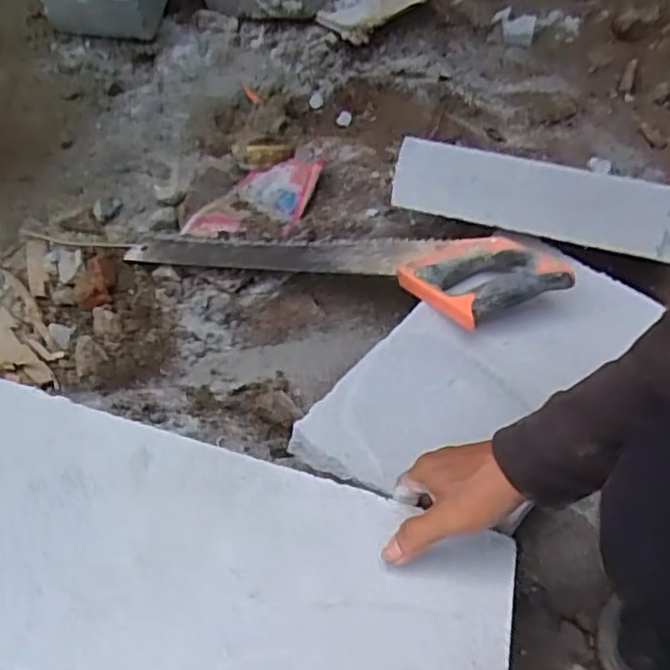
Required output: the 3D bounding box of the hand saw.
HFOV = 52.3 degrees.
[{"bbox_3d":[-0.021,-0.080,0.783,0.548,0.022,0.124,8,48,29],"label":"hand saw"}]

